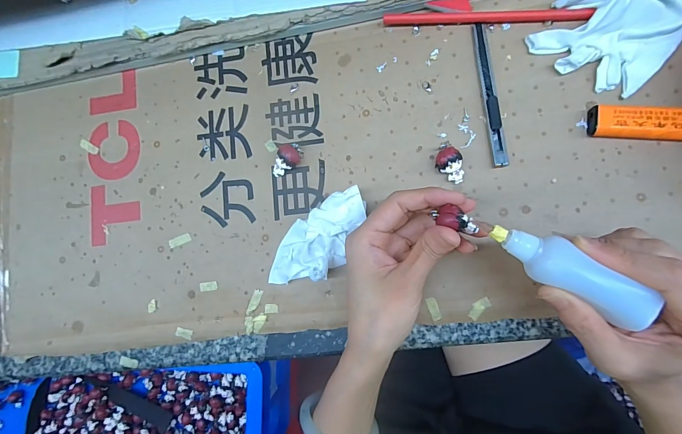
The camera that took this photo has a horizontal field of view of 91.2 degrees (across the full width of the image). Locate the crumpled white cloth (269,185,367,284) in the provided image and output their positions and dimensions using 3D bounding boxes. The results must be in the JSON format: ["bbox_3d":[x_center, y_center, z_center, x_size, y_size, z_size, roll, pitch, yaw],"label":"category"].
[{"bbox_3d":[-0.018,0.021,0.274,0.098,0.026,0.049,-34,82,3],"label":"crumpled white cloth"}]

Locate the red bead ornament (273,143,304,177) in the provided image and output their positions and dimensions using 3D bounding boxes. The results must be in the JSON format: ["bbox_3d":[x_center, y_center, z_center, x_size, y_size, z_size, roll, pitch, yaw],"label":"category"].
[{"bbox_3d":[-0.046,-0.048,0.288,0.018,0.018,0.031,27,89,9],"label":"red bead ornament"}]

